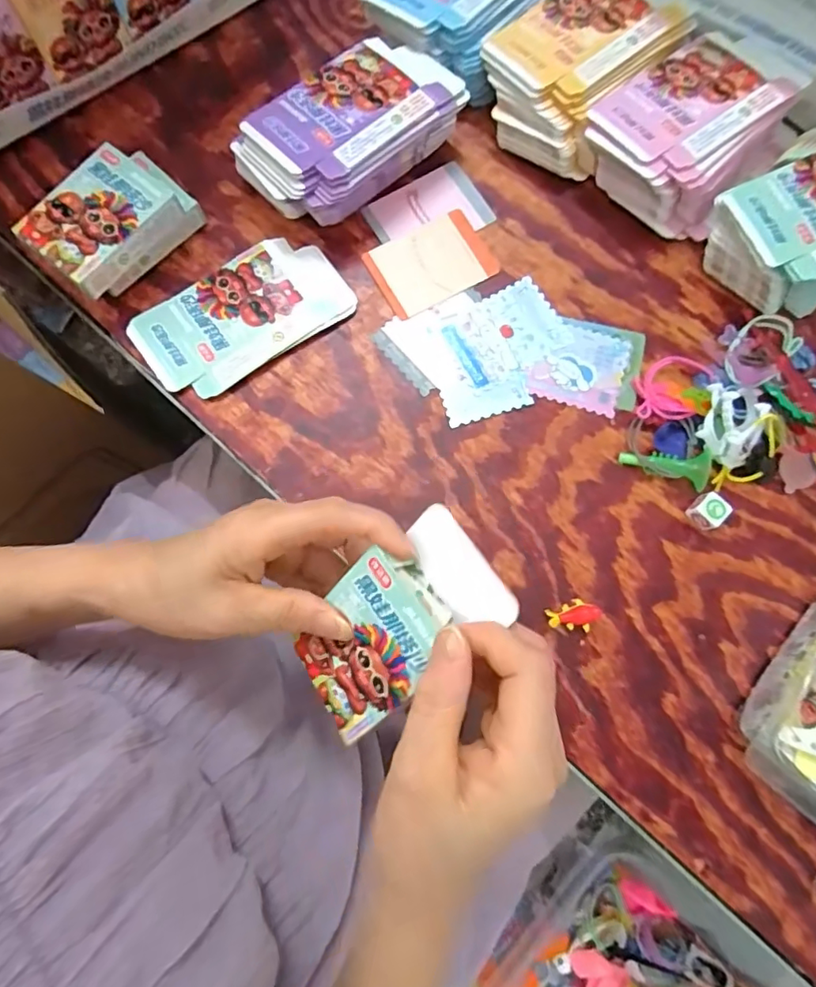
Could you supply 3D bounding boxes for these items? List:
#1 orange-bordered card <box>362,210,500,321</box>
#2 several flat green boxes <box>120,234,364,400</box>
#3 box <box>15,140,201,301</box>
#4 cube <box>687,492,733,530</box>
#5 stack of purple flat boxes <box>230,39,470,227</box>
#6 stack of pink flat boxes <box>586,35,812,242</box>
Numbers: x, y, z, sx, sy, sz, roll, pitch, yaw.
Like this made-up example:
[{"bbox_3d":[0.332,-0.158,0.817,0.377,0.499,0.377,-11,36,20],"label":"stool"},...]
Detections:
[{"bbox_3d":[0.018,-0.177,0.418,0.088,0.004,0.063,-27,80,-7],"label":"orange-bordered card"},{"bbox_3d":[-0.122,-0.132,0.405,0.152,0.007,0.085,-33,80,-8],"label":"several flat green boxes"},{"bbox_3d":[-0.213,-0.195,0.396,0.064,0.046,0.104,35,79,6],"label":"box"},{"bbox_3d":[0.206,0.013,0.373,0.019,0.019,0.021,42,80,7],"label":"cube"},{"bbox_3d":[-0.040,-0.268,0.413,0.159,0.050,0.092,-42,82,-9],"label":"stack of purple flat boxes"},{"bbox_3d":[0.217,-0.276,0.418,0.116,0.053,0.145,43,80,8],"label":"stack of pink flat boxes"}]

